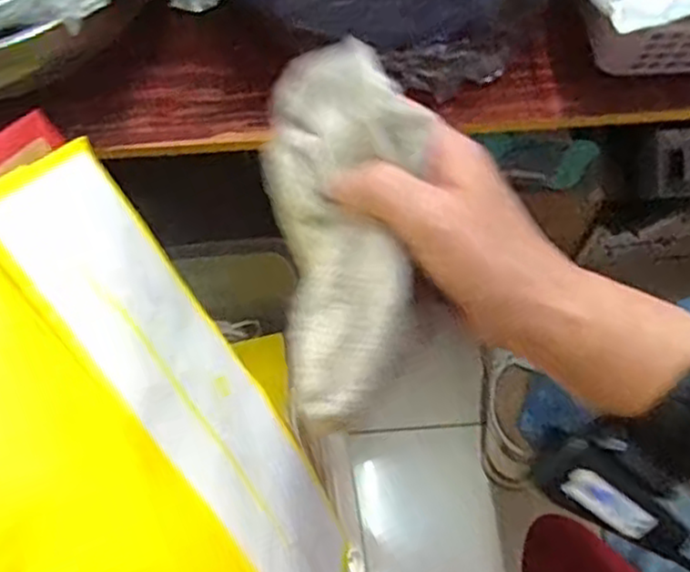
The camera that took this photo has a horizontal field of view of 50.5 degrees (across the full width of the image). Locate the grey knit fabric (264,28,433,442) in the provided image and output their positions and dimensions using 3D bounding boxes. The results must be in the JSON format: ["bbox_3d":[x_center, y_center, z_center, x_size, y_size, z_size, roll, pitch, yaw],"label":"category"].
[{"bbox_3d":[0.000,-0.025,0.330,0.068,0.058,0.169,-2,75,-2],"label":"grey knit fabric"}]

